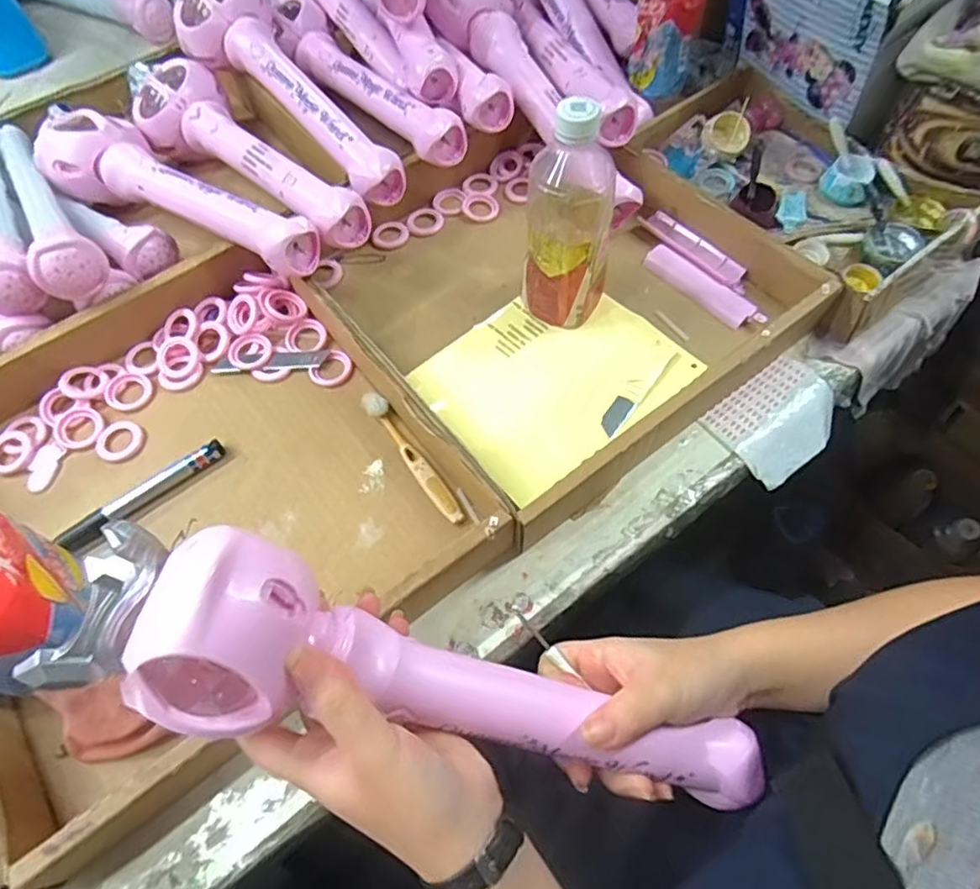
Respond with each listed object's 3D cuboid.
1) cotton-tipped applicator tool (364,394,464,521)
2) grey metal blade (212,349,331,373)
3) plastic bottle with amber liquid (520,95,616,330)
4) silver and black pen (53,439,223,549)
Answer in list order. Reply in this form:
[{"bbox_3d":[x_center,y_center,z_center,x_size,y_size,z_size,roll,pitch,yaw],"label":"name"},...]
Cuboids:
[{"bbox_3d":[-0.063,0.008,0.502,0.017,0.011,0.138,-33,64,-15],"label":"cotton-tipped applicator tool"},{"bbox_3d":[-0.195,-0.075,0.560,0.099,0.005,0.019,-3,61,1],"label":"grey metal blade"},{"bbox_3d":[0.063,-0.177,0.502,0.067,0.183,0.064,7,61,6],"label":"plastic bottle with amber liquid"},{"bbox_3d":[-0.269,0.040,0.492,0.130,0.019,0.021,-38,66,-17],"label":"silver and black pen"}]

